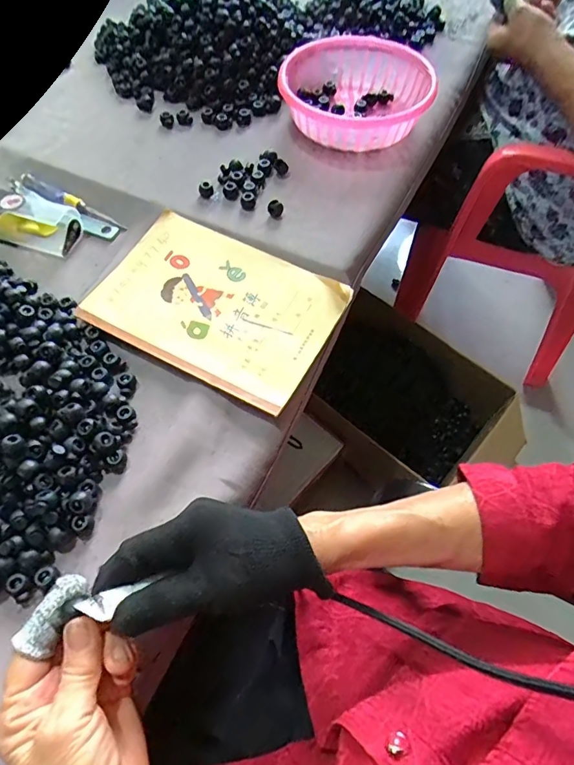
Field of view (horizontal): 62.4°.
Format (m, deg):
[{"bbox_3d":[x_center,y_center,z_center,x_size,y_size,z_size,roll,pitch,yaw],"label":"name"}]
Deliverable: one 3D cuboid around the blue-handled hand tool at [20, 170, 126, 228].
[{"bbox_3d":[-0.223,-0.188,0.491,0.132,0.013,0.014,27,65,15],"label":"blue-handled hand tool"}]

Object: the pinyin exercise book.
[{"bbox_3d":[-0.064,-0.072,0.423,0.206,0.010,0.140,25,64,15],"label":"pinyin exercise book"}]

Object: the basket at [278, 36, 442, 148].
[{"bbox_3d":[0.077,-0.317,0.523,0.156,0.045,0.151,-1,61,1],"label":"basket"}]

